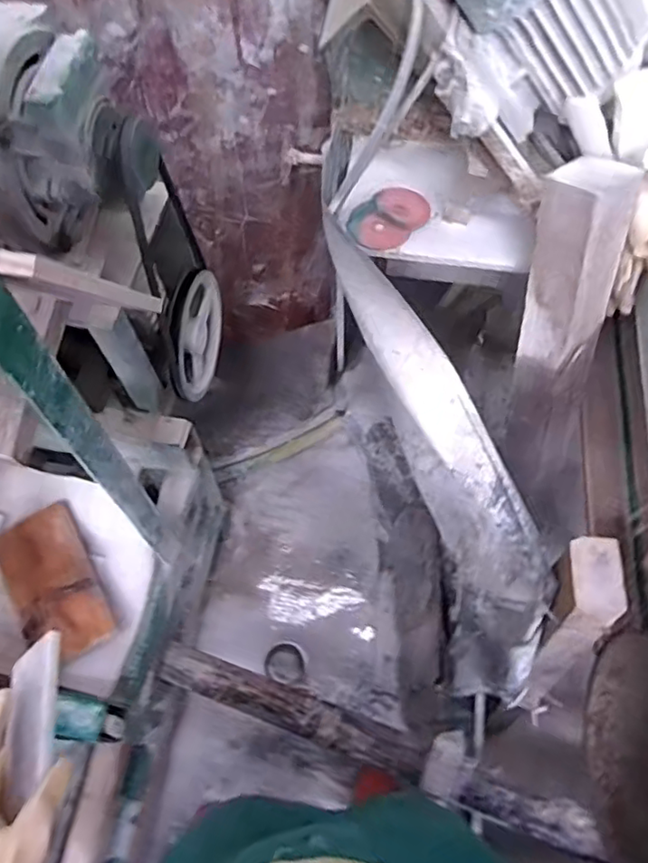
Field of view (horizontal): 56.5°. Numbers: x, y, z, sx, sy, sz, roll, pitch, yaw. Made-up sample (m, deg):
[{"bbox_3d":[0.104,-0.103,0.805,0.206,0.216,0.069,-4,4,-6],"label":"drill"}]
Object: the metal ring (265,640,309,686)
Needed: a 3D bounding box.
[{"bbox_3d":[-0.079,0.495,1.291,0.089,0.008,0.086,8,56,-12],"label":"metal ring"}]

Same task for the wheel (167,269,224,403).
[{"bbox_3d":[-0.213,-0.162,0.997,0.032,0.196,0.219,6,64,5],"label":"wheel"}]

